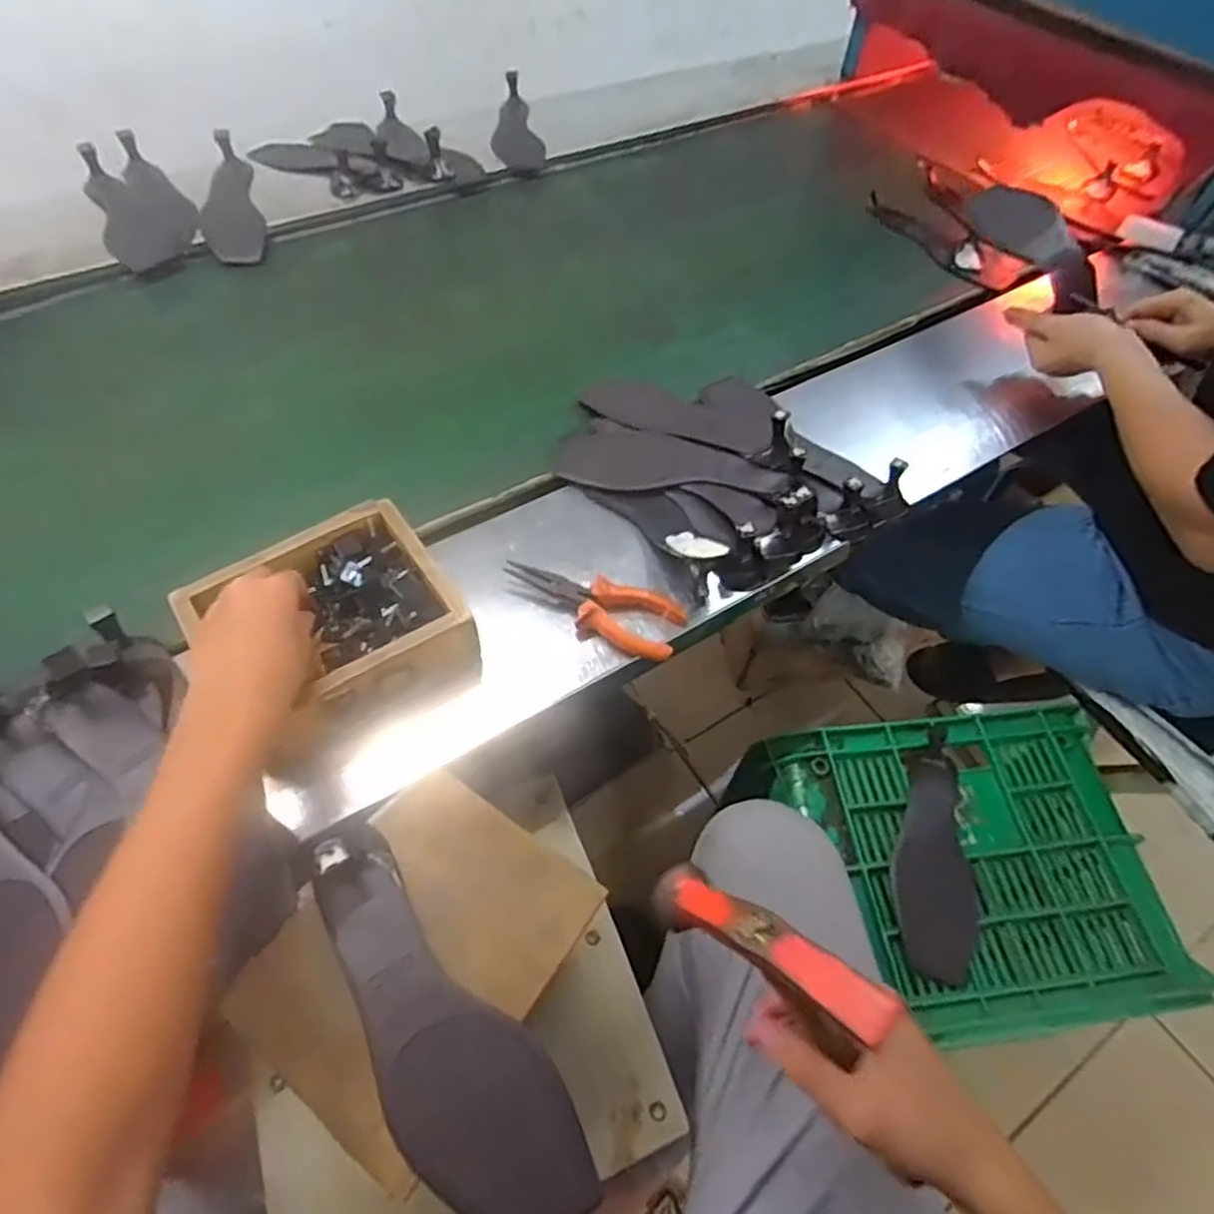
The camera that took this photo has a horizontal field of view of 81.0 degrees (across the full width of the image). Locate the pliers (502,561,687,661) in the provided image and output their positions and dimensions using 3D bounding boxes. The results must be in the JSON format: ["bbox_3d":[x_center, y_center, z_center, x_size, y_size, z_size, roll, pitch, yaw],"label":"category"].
[{"bbox_3d":[-0.011,-0.003,0.605,0.151,0.029,0.059,19,57,11],"label":"pliers"}]

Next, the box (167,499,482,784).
[{"bbox_3d":[-0.210,0.020,0.555,0.175,0.070,0.167,-29,61,-20],"label":"box"}]

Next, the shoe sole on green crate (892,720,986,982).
[{"bbox_3d":[0.337,0.248,0.734,0.085,0.024,0.244,6,55,2],"label":"shoe sole on green crate"}]

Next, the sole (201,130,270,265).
[{"bbox_3d":[-0.500,-0.547,0.945,0.074,0.026,0.245,-12,70,-10],"label":"sole"}]

